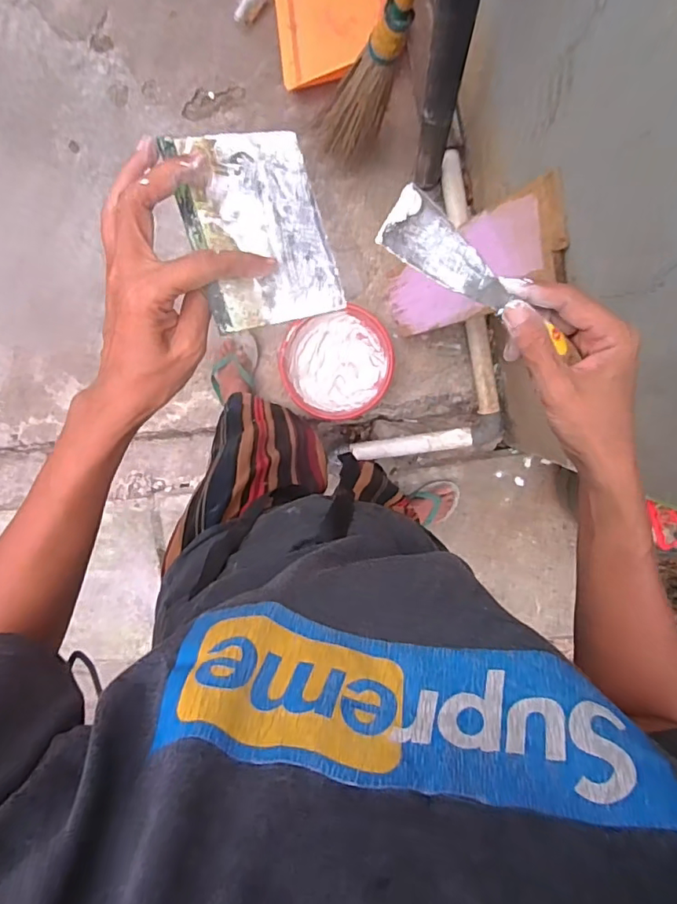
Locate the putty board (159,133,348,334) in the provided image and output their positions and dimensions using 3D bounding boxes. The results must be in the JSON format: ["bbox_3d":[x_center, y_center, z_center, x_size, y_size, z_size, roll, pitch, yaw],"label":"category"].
[{"bbox_3d":[-0.049,-0.139,0.326,0.086,0.004,0.115,-20,96,-24],"label":"putty board"}]

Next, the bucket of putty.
[{"bbox_3d":[-0.002,-0.202,1.227,0.252,0.103,0.237,0,95,2],"label":"bucket of putty"}]

